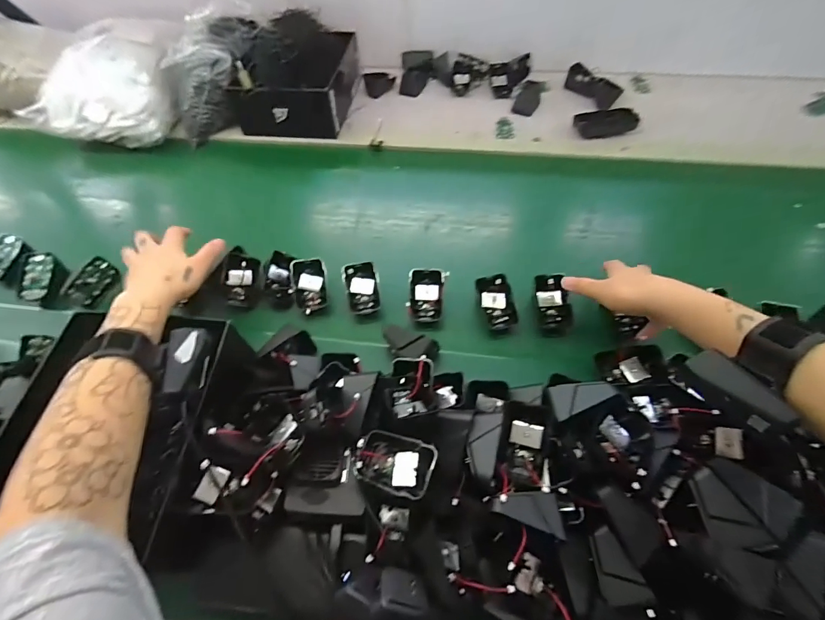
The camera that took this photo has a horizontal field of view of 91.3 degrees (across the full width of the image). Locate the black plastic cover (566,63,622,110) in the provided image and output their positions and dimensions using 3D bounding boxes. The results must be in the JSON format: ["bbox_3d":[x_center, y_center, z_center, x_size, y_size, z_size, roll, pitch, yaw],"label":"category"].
[{"bbox_3d":[0.346,-0.437,0.784,0.048,0.034,0.117,-26,57,-14],"label":"black plastic cover"}]

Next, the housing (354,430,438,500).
[{"bbox_3d":[-0.017,0.134,0.354,0.072,0.019,0.047,13,57,12],"label":"housing"}]

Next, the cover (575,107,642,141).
[{"bbox_3d":[0.345,-0.336,0.726,0.105,0.024,0.049,-10,55,-3],"label":"cover"}]

